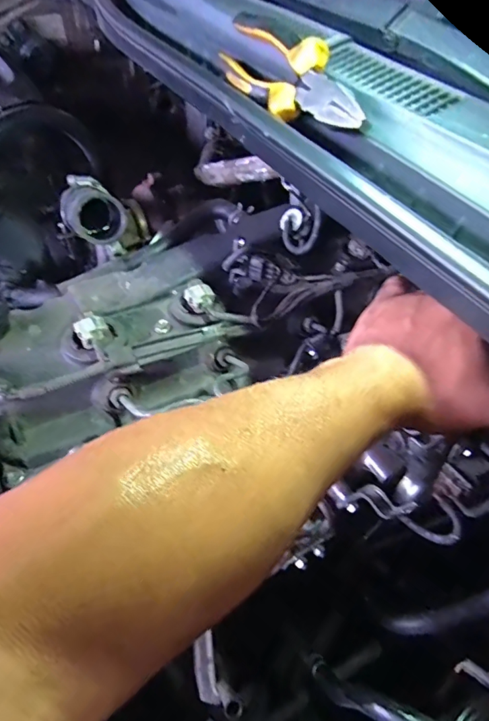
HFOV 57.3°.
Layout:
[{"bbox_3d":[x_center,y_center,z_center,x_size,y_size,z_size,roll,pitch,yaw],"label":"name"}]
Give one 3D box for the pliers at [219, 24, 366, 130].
[{"bbox_3d":[0.030,-0.207,0.325,0.018,0.051,0.165,3,41,-50],"label":"pliers"}]

